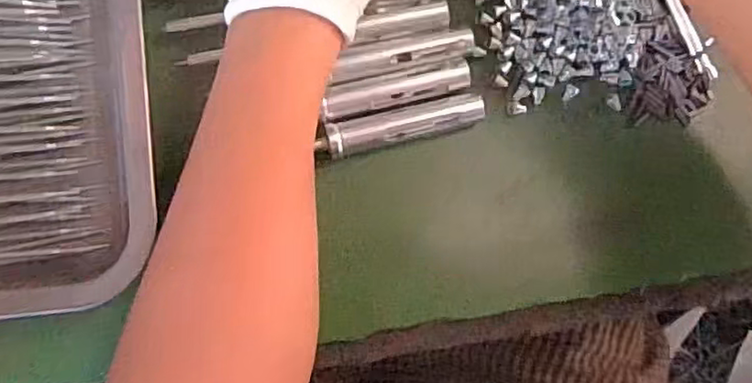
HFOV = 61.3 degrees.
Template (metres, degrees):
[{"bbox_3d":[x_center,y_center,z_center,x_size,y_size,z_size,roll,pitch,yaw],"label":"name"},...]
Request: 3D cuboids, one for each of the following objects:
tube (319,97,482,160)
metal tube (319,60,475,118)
[{"bbox_3d":[0.015,-0.036,0.346,0.089,0.015,0.018,-13,88,-7],"label":"tube"},{"bbox_3d":[0.012,-0.056,0.349,0.081,0.012,0.017,-14,88,-7],"label":"metal tube"}]

